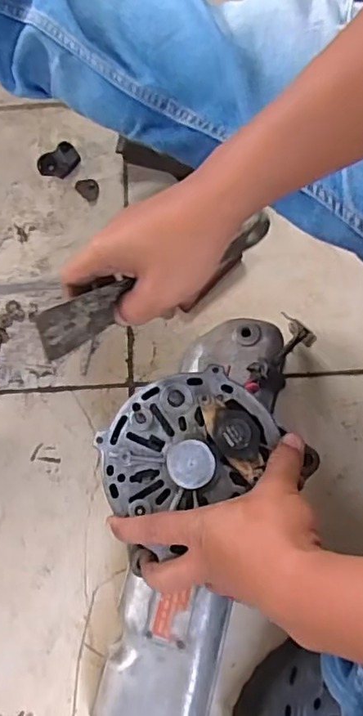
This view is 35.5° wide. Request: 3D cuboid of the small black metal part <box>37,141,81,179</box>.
[{"bbox_3d":[-0.164,-0.263,0.758,0.056,0.012,0.039,-37,78,-8],"label":"small black metal part"}]

